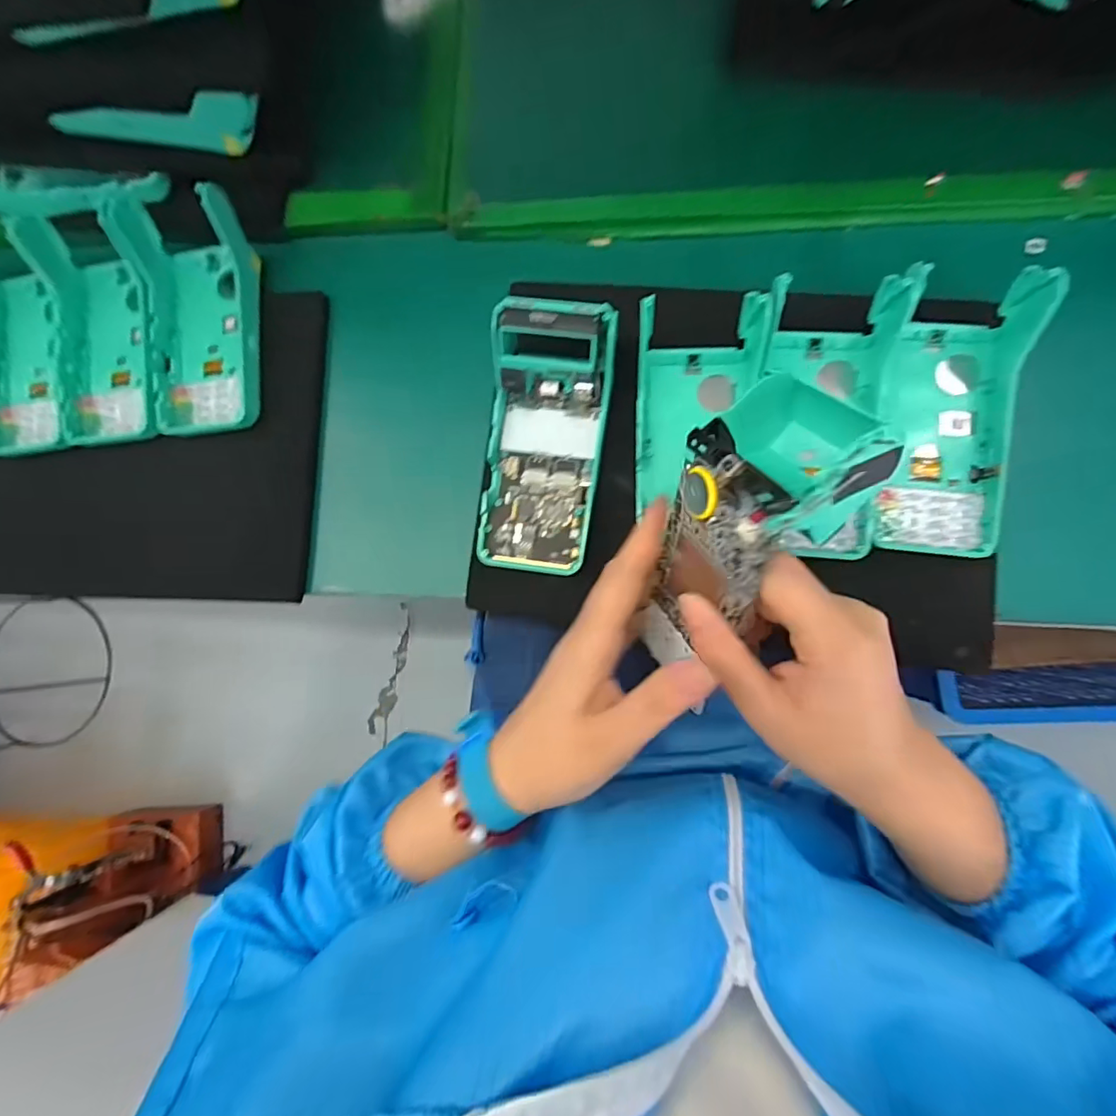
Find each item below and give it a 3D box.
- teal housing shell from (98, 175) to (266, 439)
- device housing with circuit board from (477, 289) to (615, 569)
[{"bbox_3d":[-0.276,-0.185,0.400,0.088,0.043,0.176,-8,85,3],"label":"teal housing shell"},{"bbox_3d":[-0.010,-0.076,0.347,0.083,0.058,0.168,9,88,6],"label":"device housing with circuit board"}]

